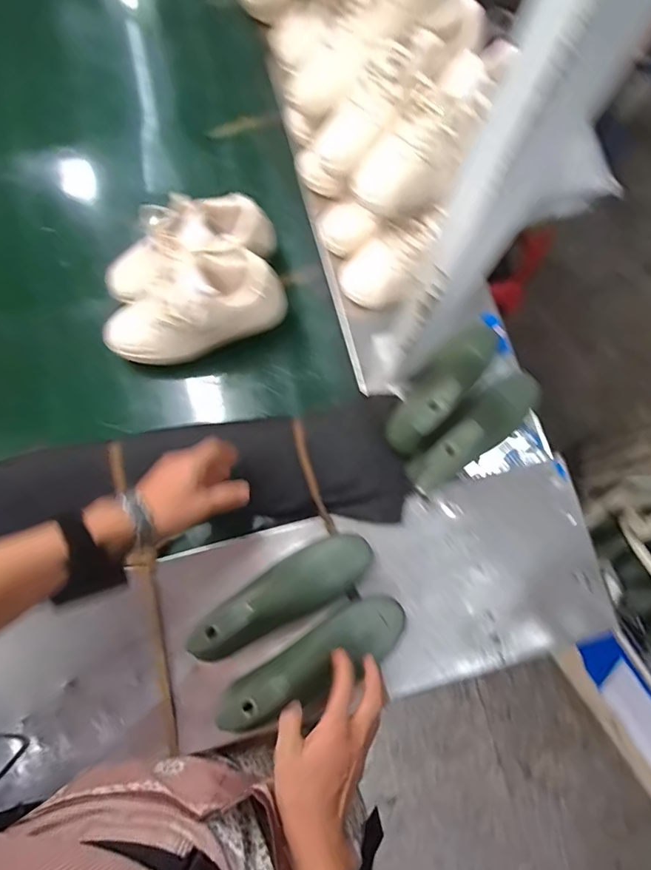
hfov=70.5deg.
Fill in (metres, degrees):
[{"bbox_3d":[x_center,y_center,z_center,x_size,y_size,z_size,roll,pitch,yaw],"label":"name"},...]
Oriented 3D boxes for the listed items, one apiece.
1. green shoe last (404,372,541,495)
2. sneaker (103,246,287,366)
[{"bbox_3d":[0.211,-0.010,0.621,0.235,0.090,0.073,-41,79,-10],"label":"green shoe last"},{"bbox_3d":[-0.198,-0.190,0.684,0.259,0.119,0.101,-20,75,8],"label":"sneaker"}]

